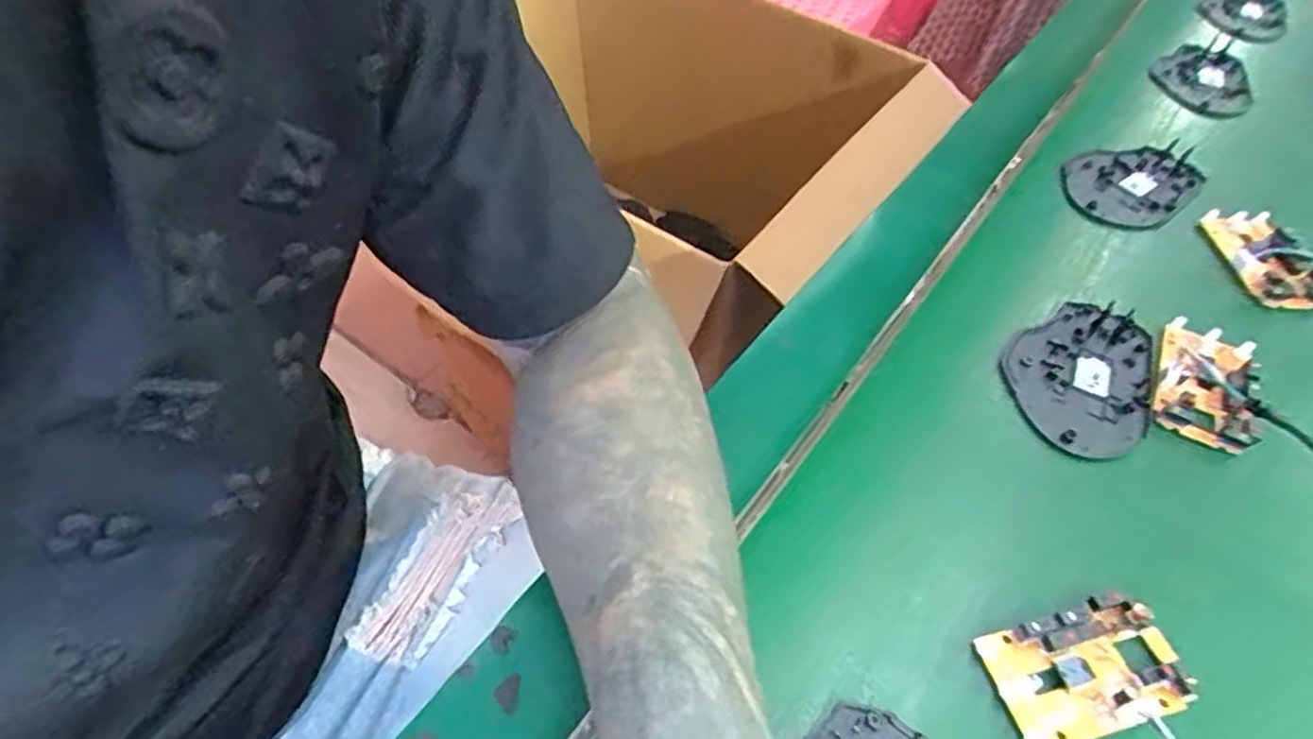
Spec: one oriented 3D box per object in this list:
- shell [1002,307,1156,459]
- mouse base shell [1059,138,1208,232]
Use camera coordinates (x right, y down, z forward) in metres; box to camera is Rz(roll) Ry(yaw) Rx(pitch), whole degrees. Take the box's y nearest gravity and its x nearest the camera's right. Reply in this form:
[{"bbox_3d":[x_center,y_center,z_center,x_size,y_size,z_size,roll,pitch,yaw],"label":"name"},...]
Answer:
[{"bbox_3d":[0.227,0.003,0.396,0.071,0.009,0.107,23,53,14],"label":"shell"},{"bbox_3d":[0.341,-0.134,0.520,0.133,0.016,0.074,-29,59,-25],"label":"mouse base shell"}]

